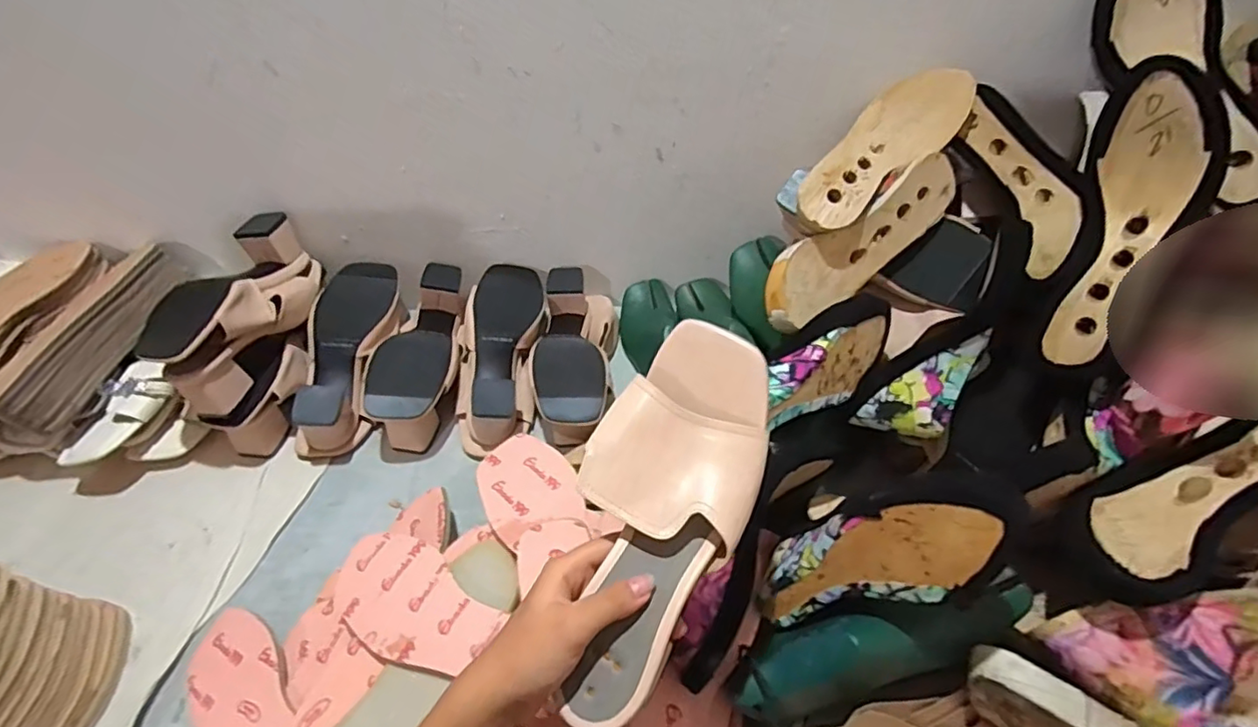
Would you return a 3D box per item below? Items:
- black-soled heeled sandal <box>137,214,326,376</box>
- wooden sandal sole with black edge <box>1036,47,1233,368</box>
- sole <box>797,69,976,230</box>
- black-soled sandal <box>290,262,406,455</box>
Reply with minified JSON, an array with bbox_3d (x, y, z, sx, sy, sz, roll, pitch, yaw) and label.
[{"bbox_3d":[-0.425,-0.078,0.653,0.094,0.083,0.221,7,39,6],"label":"black-soled heeled sandal"},{"bbox_3d":[0.400,-0.109,0.481,0.085,0.059,0.238,18,94,14],"label":"wooden sandal sole with black edge"},{"bbox_3d":[0.241,-0.211,0.574,0.076,0.061,0.225,36,59,26],"label":"sole"},{"bbox_3d":[-0.335,-0.019,0.705,0.092,0.088,0.247,0,66,0],"label":"black-soled sandal"}]

